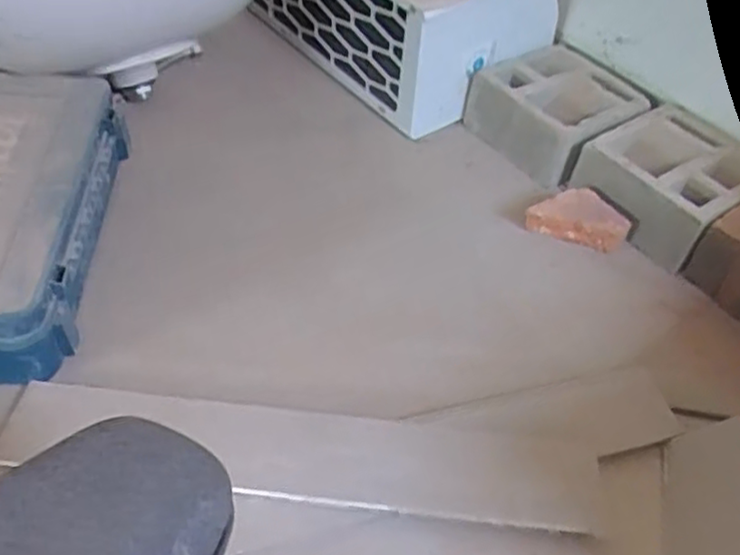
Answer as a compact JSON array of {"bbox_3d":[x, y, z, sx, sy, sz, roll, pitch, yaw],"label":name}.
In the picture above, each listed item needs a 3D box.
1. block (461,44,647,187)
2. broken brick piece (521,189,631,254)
[{"bbox_3d":[0.300,-0.269,1.135,0.215,0.085,0.219,-24,53,-24],"label":"block"},{"bbox_3d":[0.291,-0.081,0.991,0.140,0.061,0.068,10,47,4],"label":"broken brick piece"}]

